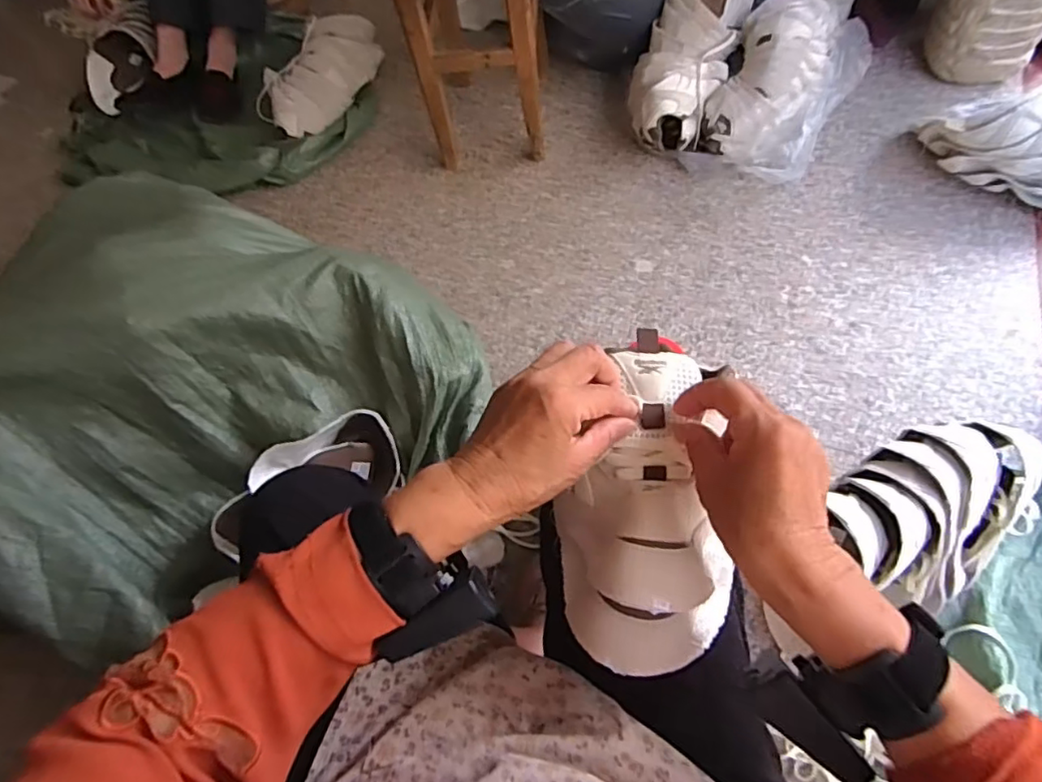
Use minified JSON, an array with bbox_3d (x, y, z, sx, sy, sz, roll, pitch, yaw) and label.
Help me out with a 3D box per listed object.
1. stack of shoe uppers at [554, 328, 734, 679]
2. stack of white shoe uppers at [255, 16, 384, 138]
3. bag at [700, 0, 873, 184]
[{"bbox_3d":[0.087,0.069,0.399,0.113,0.079,0.217,7,72,8],"label":"stack of shoe uppers"},{"bbox_3d":[-0.445,-0.713,1.303,0.155,0.117,0.372,15,65,15],"label":"stack of white shoe uppers"},{"bbox_3d":[0.523,-0.605,1.151,0.224,0.177,0.406,26,68,19],"label":"bag"}]

